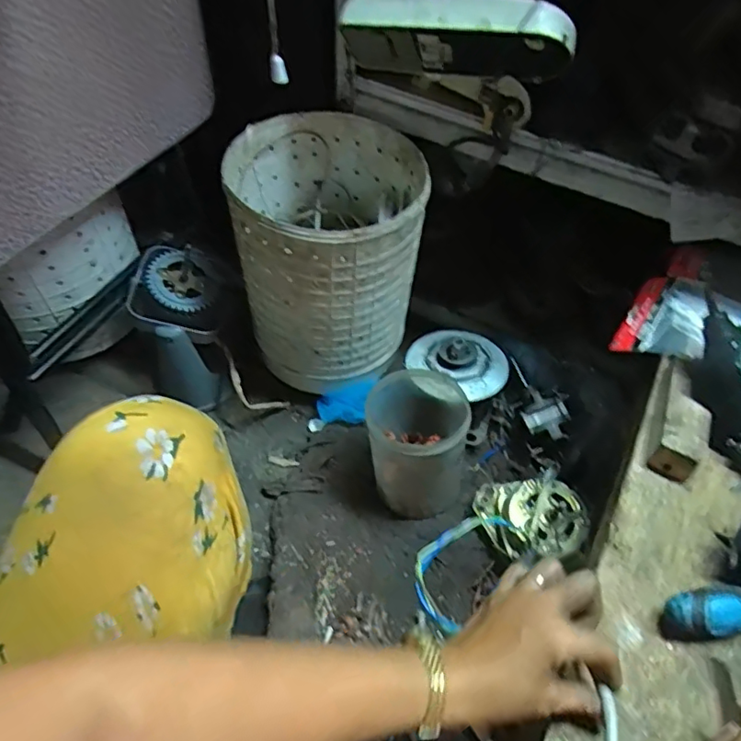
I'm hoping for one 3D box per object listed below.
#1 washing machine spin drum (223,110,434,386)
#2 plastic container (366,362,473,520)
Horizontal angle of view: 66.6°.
[{"bbox_3d":[-0.062,-0.159,0.850,0.244,0.339,0.254,-5,53,-6],"label":"washing machine spin drum"},{"bbox_3d":[0.066,0.099,0.805,0.131,0.175,0.158,-1,53,-3],"label":"plastic container"}]

